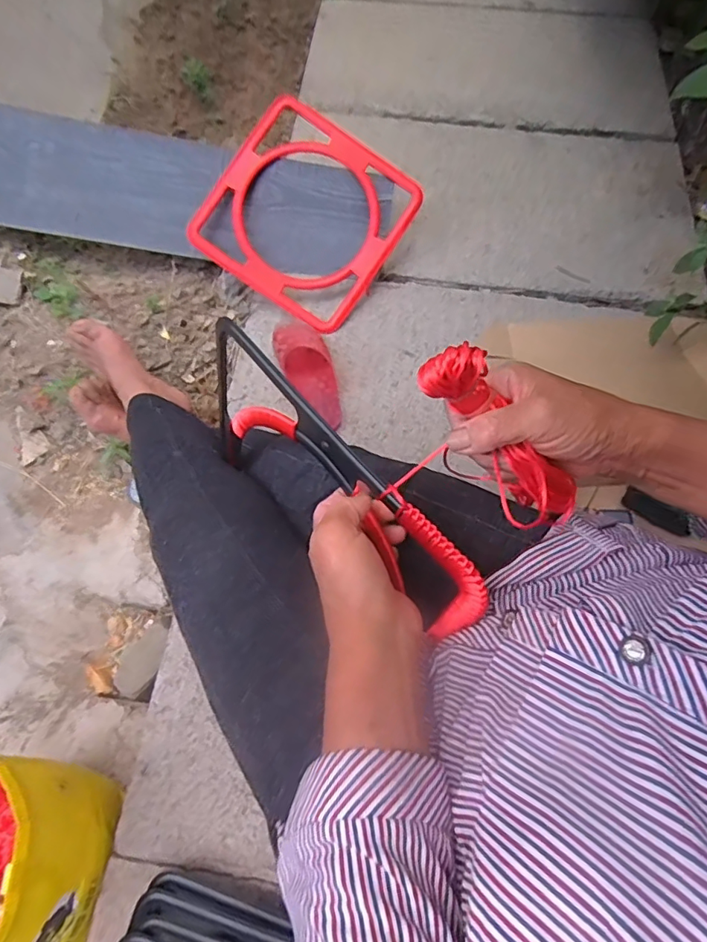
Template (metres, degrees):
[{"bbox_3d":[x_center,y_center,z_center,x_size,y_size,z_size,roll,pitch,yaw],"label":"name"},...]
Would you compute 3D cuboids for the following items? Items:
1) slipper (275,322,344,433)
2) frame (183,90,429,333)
[{"bbox_3d":[-0.080,-0.183,0.916,0.088,0.049,0.235,-22,69,-9],"label":"slipper"},{"bbox_3d":[-0.092,-0.482,0.973,0.343,0.034,0.335,35,91,-1],"label":"frame"}]

